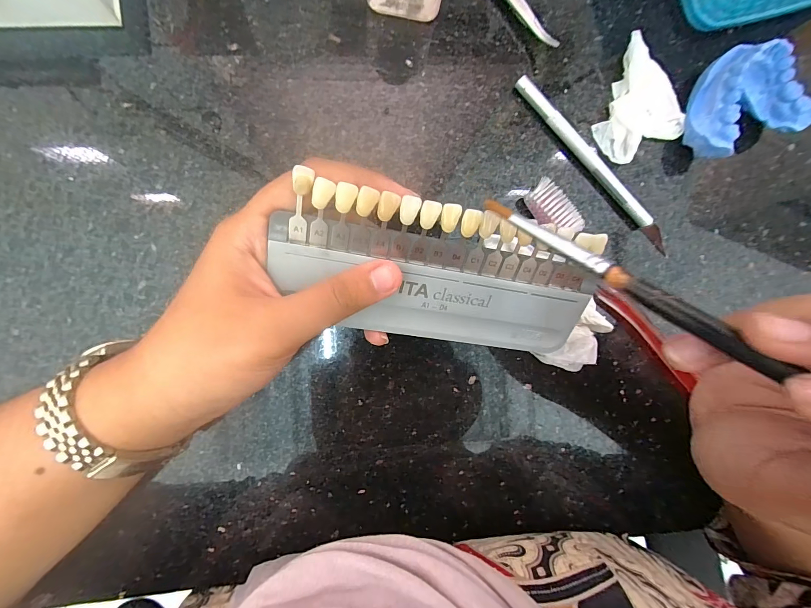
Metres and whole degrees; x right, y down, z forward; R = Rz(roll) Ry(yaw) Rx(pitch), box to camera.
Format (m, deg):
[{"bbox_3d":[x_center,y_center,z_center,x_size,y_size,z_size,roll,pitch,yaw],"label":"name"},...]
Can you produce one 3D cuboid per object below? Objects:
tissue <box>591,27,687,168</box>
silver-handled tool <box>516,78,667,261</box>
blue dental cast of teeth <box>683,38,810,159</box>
[{"bbox_3d":[0.136,-0.118,0.212,0.053,0.012,0.061,-40,95,-4],"label":"tissue"},{"bbox_3d":[0.113,-0.082,0.211,0.133,0.009,0.007,45,86,-5],"label":"silver-handled tool"},{"bbox_3d":[0.200,-0.121,0.209,0.064,0.031,0.054,-20,93,-5],"label":"blue dental cast of teeth"}]

